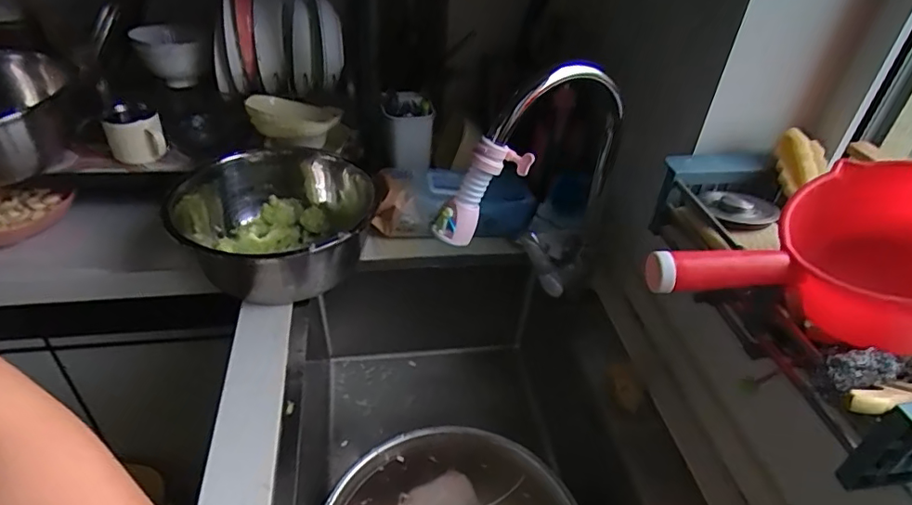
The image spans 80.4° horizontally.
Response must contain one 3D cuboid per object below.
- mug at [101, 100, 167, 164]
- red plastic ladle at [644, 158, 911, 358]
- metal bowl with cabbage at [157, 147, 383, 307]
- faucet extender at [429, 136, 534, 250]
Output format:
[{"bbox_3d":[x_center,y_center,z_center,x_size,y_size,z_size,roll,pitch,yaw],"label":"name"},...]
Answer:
[{"bbox_3d":[-0.541,-0.202,0.906,0.080,0.071,0.117,-19,44,-28],"label":"mug"},{"bbox_3d":[0.305,0.005,0.424,0.233,0.116,0.167,-17,43,-25],"label":"red plastic ladle"},{"bbox_3d":[-0.264,-0.045,0.811,0.245,0.124,0.279,12,38,9],"label":"metal bowl with cabbage"},{"bbox_3d":[0.022,-0.065,0.596,0.058,0.129,0.044,18,27,-36],"label":"faucet extender"}]

